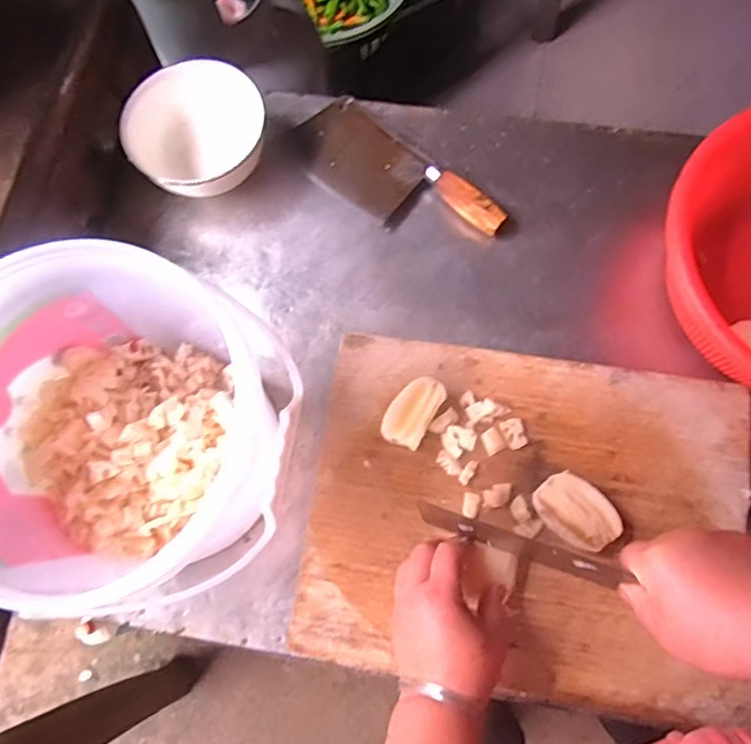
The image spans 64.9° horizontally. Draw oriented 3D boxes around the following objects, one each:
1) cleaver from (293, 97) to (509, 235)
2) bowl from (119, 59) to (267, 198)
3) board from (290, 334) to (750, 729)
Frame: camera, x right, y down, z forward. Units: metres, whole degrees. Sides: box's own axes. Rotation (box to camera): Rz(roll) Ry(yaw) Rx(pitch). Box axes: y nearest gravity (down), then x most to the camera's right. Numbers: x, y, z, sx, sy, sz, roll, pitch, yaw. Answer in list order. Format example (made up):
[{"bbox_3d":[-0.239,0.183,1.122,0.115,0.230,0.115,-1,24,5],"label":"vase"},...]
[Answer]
[{"bbox_3d":[0.013,-0.214,0.649,0.102,0.030,0.252,-43,77,-9],"label":"cleaver"},{"bbox_3d":[-0.190,-0.255,0.645,0.145,0.084,0.126,-16,75,-2],"label":"bowl"},{"bbox_3d":[0.137,0.128,0.531,0.380,0.034,0.297,9,75,5],"label":"board"}]

